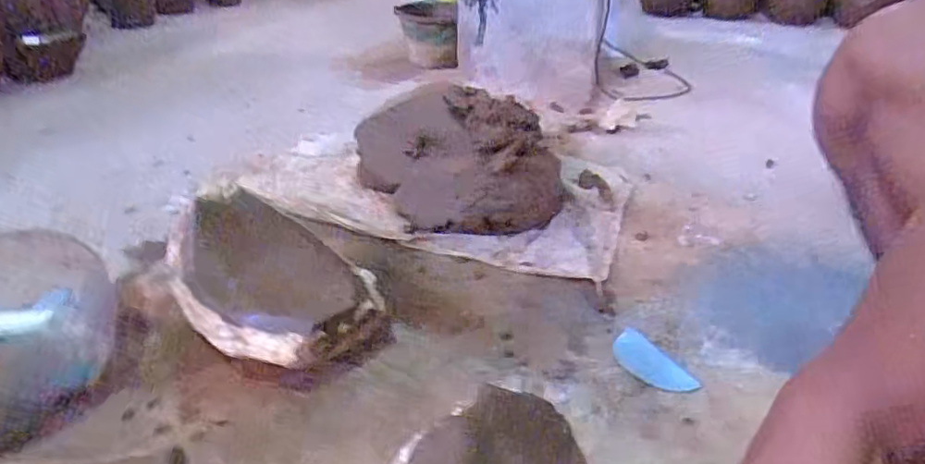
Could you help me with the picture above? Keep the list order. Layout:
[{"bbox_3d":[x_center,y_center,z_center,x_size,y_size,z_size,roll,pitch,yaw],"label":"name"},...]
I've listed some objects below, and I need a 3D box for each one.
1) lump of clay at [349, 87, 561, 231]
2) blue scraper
[{"bbox_3d":[-0.006,-0.144,1.036,0.273,0.169,0.343,-14,35,-26],"label":"lump of clay"},{"bbox_3d":[0.225,0.158,0.715,0.060,0.004,0.114,-12,34,-24],"label":"blue scraper"}]

